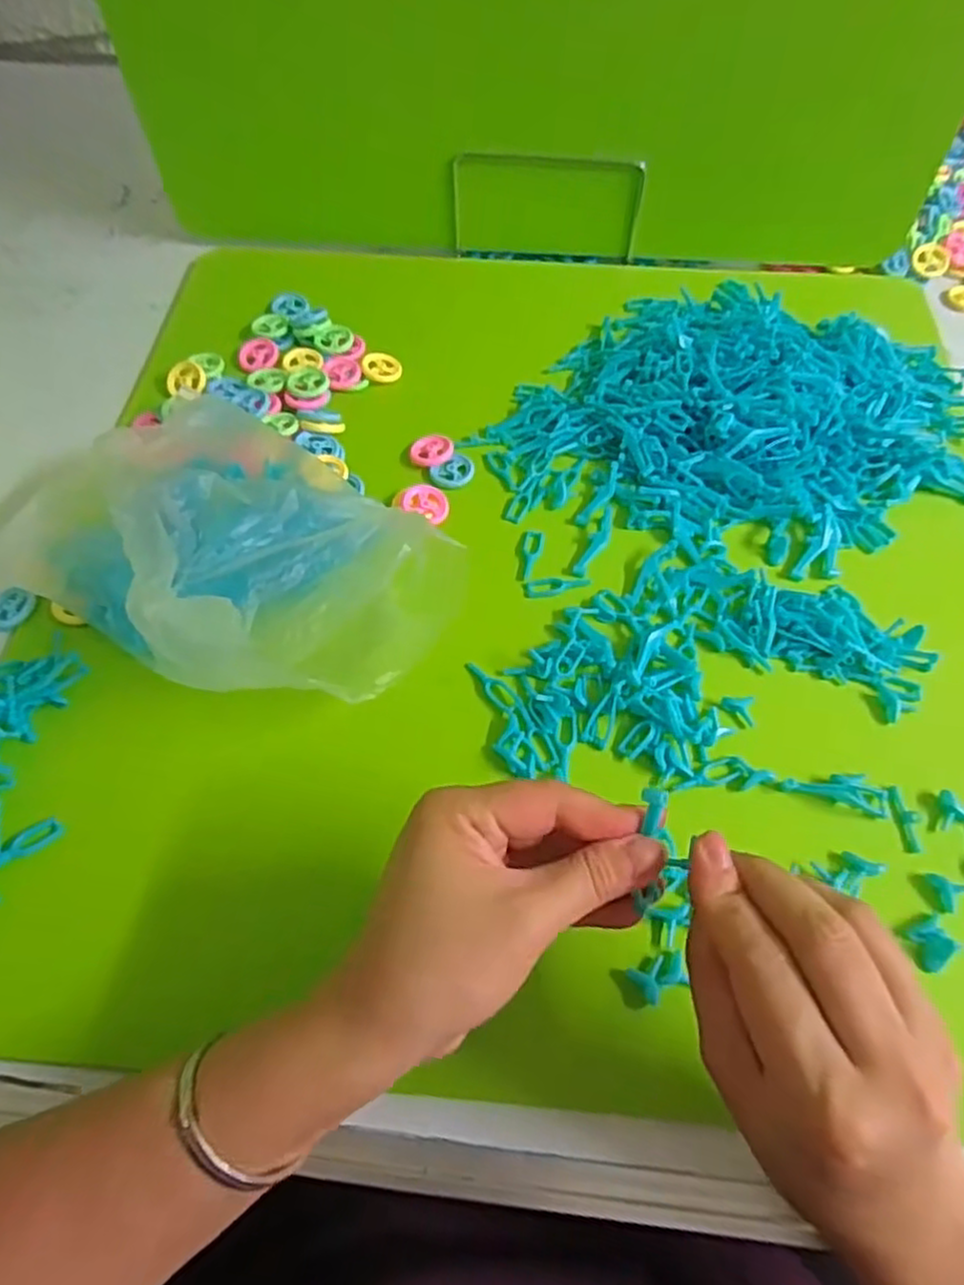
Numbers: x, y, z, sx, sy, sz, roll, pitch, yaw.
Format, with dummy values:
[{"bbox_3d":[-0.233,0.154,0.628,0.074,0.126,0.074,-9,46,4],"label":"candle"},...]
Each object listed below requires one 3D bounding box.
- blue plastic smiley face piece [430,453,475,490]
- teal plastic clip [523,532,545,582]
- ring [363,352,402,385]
[{"bbox_3d":[-0.019,-0.113,0.480,0.029,0.004,0.025,-33,63,-21],"label":"blue plastic smiley face piece"},{"bbox_3d":[0.031,-0.055,0.446,0.012,0.004,0.037,8,57,4],"label":"teal plastic clip"},{"bbox_3d":[-0.073,-0.201,0.526,0.028,0.004,0.027,-2,73,-18],"label":"ring"}]

